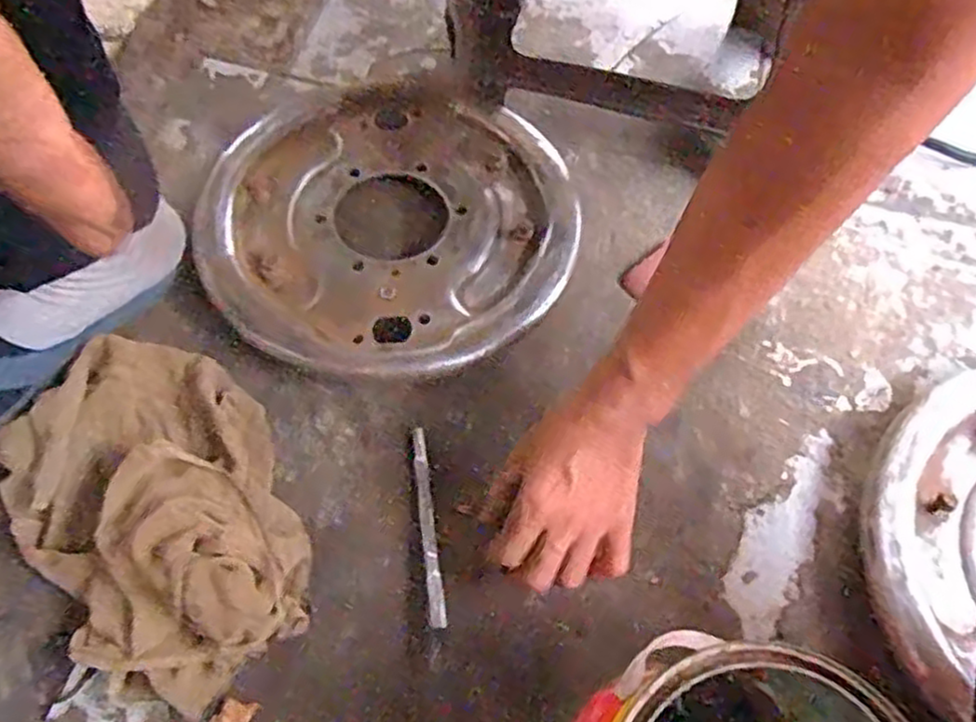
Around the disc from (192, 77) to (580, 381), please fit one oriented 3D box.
[{"bbox_3d":[-0.082,-0.120,0.599,0.299,0.047,0.290,1,63,-1],"label":"disc"}]

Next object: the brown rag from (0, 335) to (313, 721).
[{"bbox_3d":[-0.220,0.090,0.472,0.170,0.063,0.260,-37,69,-18],"label":"brown rag"}]

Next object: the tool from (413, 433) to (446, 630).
[{"bbox_3d":[-0.041,0.112,0.495,0.010,0.004,0.138,-6,63,-4],"label":"tool"}]

